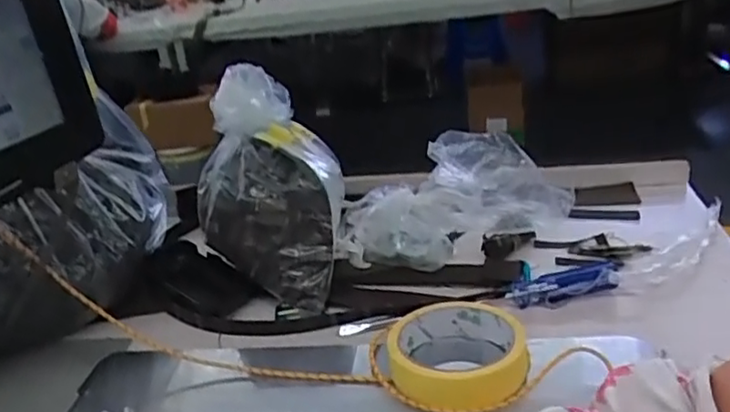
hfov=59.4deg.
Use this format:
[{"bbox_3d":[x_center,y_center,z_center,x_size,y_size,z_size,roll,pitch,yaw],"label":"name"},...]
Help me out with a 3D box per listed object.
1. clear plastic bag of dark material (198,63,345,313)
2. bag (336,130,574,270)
[{"bbox_3d":[-0.084,-0.021,0.571,0.125,0.170,0.146,-1,25,13],"label":"clear plastic bag of dark material"},{"bbox_3d":[0.083,-0.011,0.597,0.215,0.090,0.106,-8,24,-3],"label":"bag"}]

